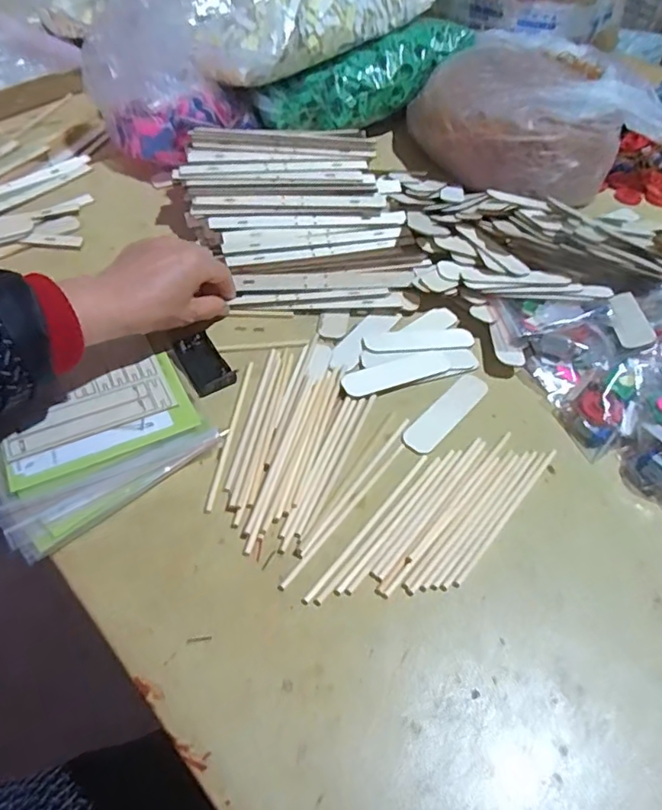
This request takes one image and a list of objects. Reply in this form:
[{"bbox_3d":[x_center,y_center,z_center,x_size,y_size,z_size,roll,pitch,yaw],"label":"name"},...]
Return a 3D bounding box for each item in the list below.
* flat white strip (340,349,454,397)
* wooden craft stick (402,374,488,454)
[{"bbox_3d":[0.060,-0.030,0.502,0.104,0.004,0.028,-17,54,-18],"label":"flat white strip"},{"bbox_3d":[0.101,0.005,0.486,0.027,0.004,0.106,36,56,23],"label":"wooden craft stick"}]

